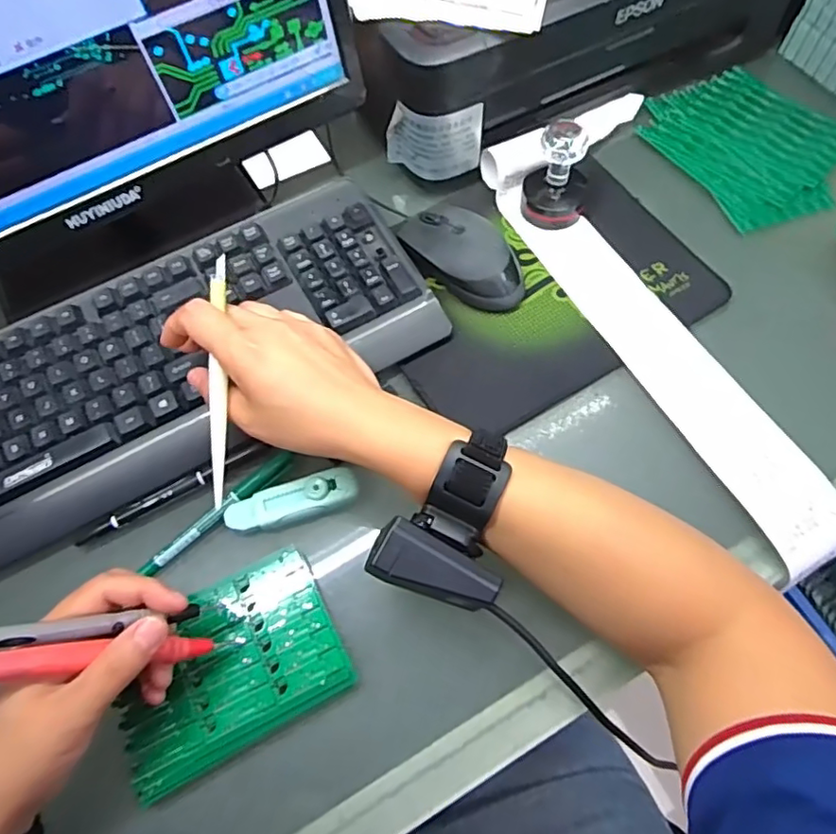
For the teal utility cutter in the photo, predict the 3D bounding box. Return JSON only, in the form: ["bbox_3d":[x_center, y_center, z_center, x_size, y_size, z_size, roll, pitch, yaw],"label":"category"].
[{"bbox_3d":[-0.083,0.056,0.388,0.088,0.015,0.023,-18,65,-5],"label":"teal utility cutter"}]

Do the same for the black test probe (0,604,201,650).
[{"bbox_3d":[-0.176,0.106,0.294,0.130,0.007,0.011,5,57,-37],"label":"black test probe"}]

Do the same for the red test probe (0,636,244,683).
[{"bbox_3d":[-0.164,0.125,0.307,0.147,0.019,0.013,11,56,-40],"label":"red test probe"}]

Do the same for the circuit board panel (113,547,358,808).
[{"bbox_3d":[-0.114,0.147,0.353,0.131,0.009,0.094,-27,66,-10],"label":"circuit board panel"}]

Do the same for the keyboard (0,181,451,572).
[{"bbox_3d":[-0.199,-0.027,0.420,0.431,0.028,0.161,-26,66,-9],"label":"keyboard"}]

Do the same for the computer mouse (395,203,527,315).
[{"bbox_3d":[0.037,-0.130,0.463,0.064,0.033,0.113,-36,68,-13],"label":"computer mouse"}]

